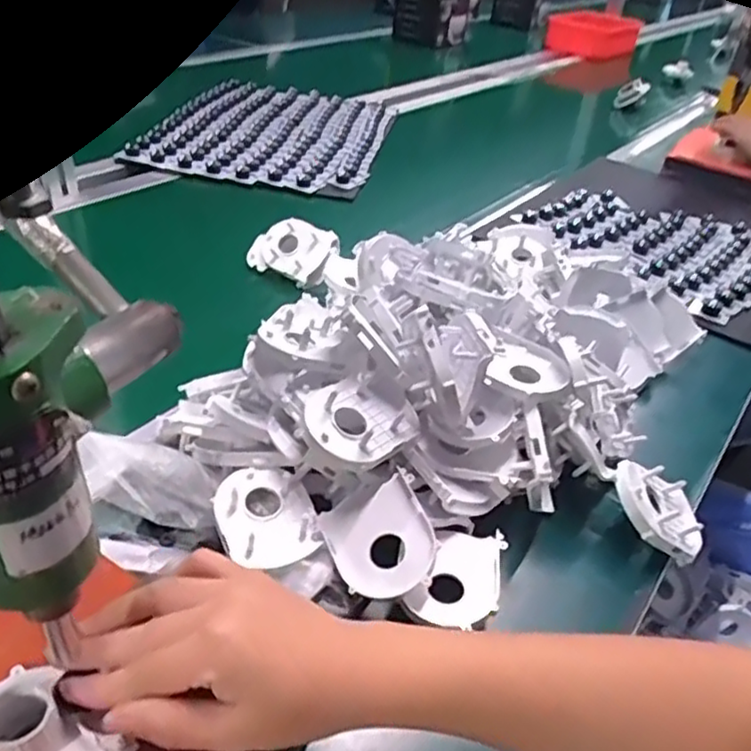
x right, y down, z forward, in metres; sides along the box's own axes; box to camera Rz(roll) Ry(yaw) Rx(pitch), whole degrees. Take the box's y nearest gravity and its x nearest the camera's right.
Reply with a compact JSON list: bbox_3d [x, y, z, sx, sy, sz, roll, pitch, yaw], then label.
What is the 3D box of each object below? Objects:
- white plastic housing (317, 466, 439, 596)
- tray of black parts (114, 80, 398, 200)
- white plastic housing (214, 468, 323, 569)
[{"bbox_3d":[0.006,0.109,0.445,0.066,0.028,0.081,-28,50,-1],"label":"white plastic housing"},{"bbox_3d":[-0.167,-0.397,1.114,0.347,0.050,0.413,10,37,4],"label":"tray of black parts"},{"bbox_3d":[-0.075,0.095,0.460,0.067,0.025,0.067,-4,39,-14],"label":"white plastic housing"}]

